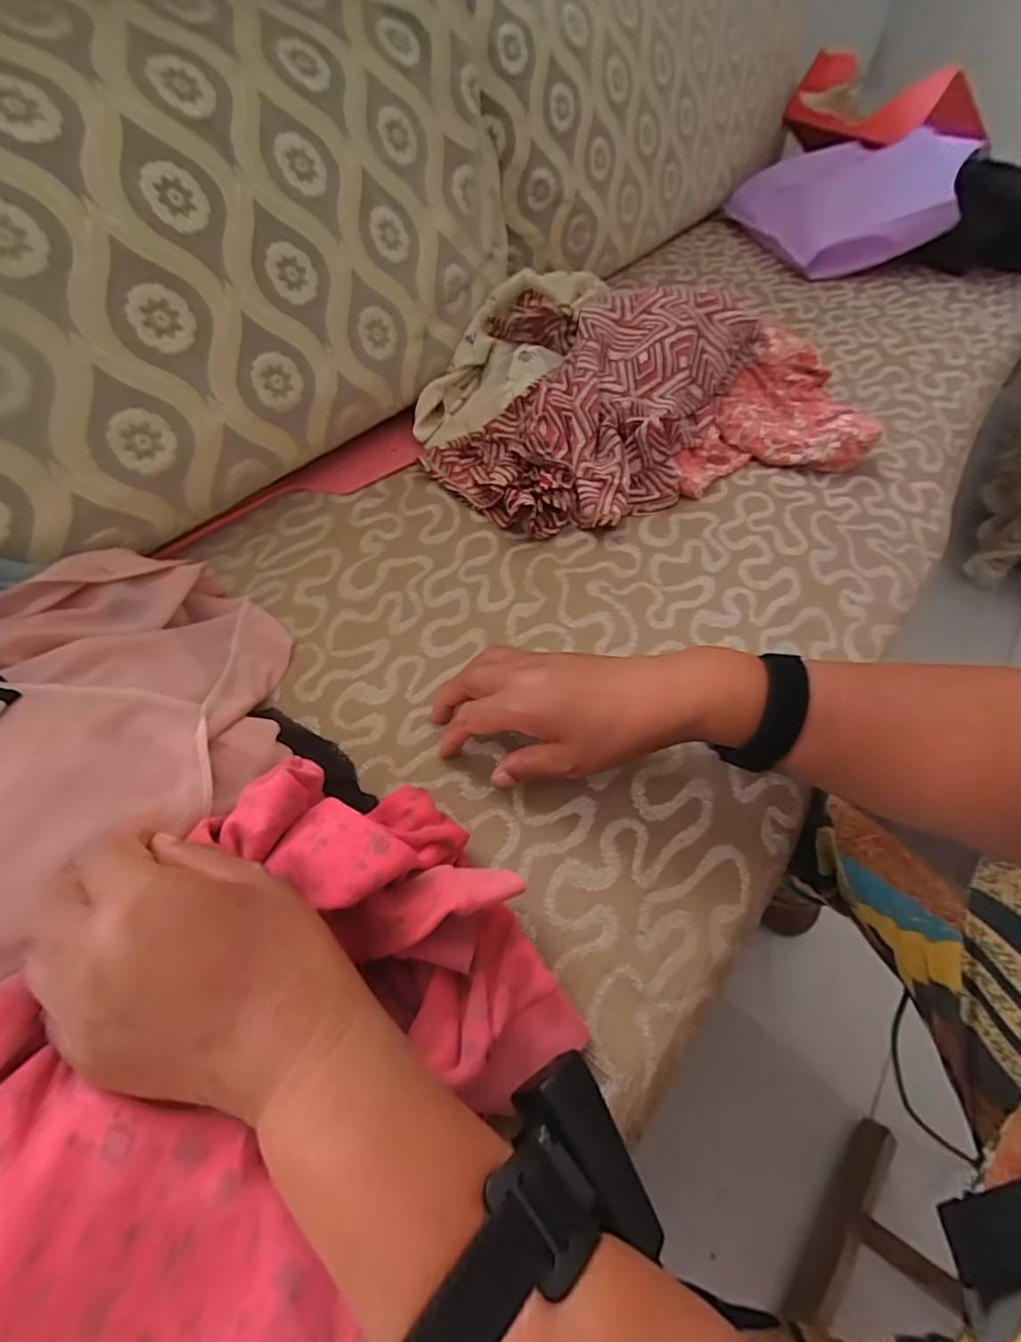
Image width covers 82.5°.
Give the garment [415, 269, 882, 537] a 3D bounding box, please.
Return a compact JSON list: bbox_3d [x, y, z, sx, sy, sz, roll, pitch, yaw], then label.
[{"bbox_3d":[0.118,-0.292,0.582,0.421,0.103,0.295,-18,58,-14],"label":"garment"}]

